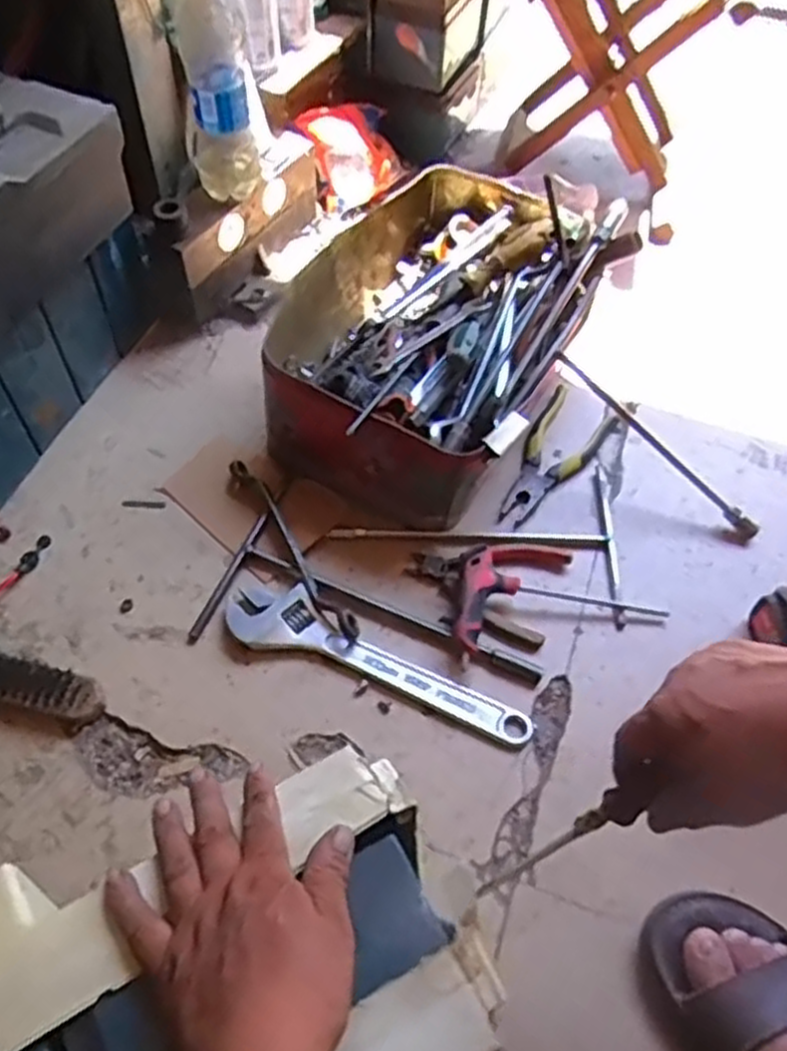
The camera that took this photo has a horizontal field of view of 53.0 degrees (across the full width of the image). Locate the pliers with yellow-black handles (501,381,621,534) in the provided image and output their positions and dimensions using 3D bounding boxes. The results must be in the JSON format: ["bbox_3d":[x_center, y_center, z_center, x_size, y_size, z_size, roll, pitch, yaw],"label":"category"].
[{"bbox_3d":[0.168,-0.072,0.834,0.075,0.024,0.183,28,60,15],"label":"pliers with yellow-black handles"}]

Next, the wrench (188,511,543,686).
[{"bbox_3d":[-0.032,0.106,0.706,0.302,0.015,0.135,27,60,14],"label":"wrench"}]

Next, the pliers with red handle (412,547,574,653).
[{"bbox_3d":[0.089,0.044,0.748,0.137,0.020,0.110,20,59,10],"label":"pliers with red handle"}]

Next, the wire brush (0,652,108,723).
[{"bbox_3d":[-0.372,0.123,0.683,0.253,0.032,0.041,13,58,6],"label":"wire brush"}]

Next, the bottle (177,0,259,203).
[{"bbox_3d":[-0.178,-0.442,0.789,0.068,0.217,0.066,-11,60,-10],"label":"bottle"}]

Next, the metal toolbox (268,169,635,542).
[{"bbox_3d":[0.049,-0.211,0.829,0.272,0.150,0.389,28,60,15],"label":"metal toolbox"}]

